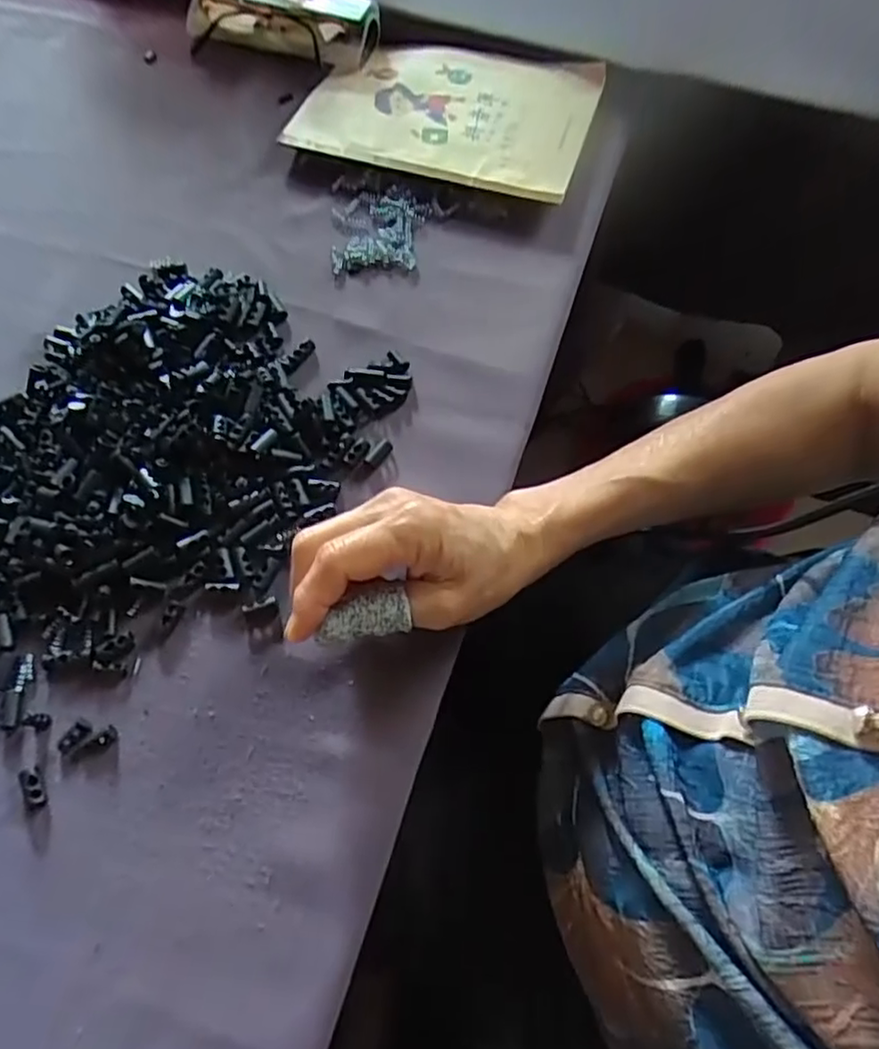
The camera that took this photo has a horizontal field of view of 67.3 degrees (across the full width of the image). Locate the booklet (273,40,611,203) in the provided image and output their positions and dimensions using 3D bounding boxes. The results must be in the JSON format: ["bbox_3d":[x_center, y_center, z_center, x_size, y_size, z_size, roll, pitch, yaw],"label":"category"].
[{"bbox_3d":[0.005,-0.300,0.481,0.196,0.019,0.135,16,68,8],"label":"booklet"}]

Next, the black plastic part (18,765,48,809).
[{"bbox_3d":[-0.194,0.126,0.315,0.010,0.006,0.019,-25,69,-9],"label":"black plastic part"}]

